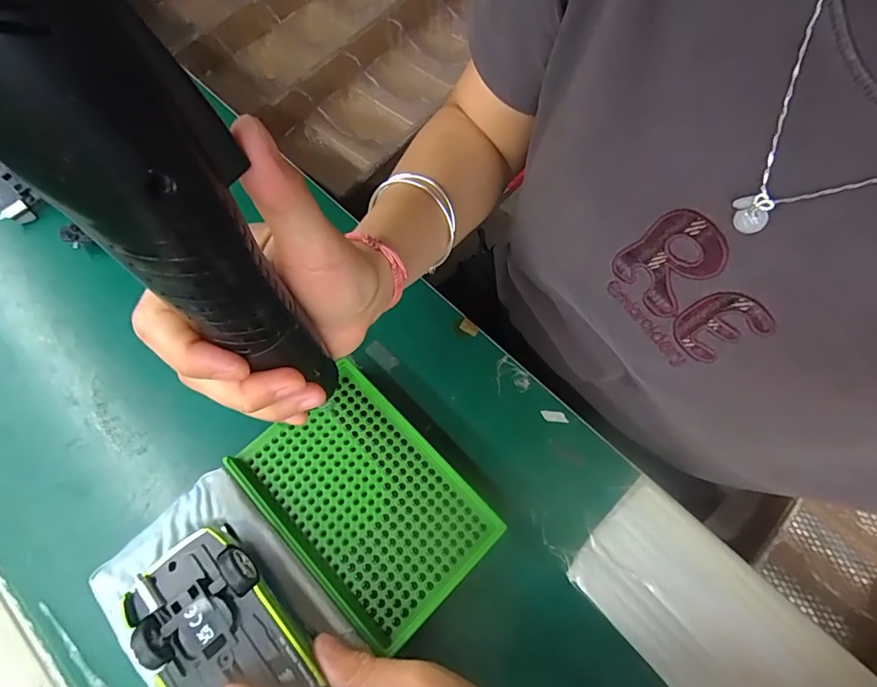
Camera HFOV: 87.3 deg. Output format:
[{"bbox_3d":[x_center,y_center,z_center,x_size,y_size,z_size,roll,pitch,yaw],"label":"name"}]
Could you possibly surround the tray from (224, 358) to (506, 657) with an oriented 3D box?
[{"bbox_3d":[-0.040,0.087,0.267,0.092,0.024,0.133,-41,73,-18],"label":"tray"}]

